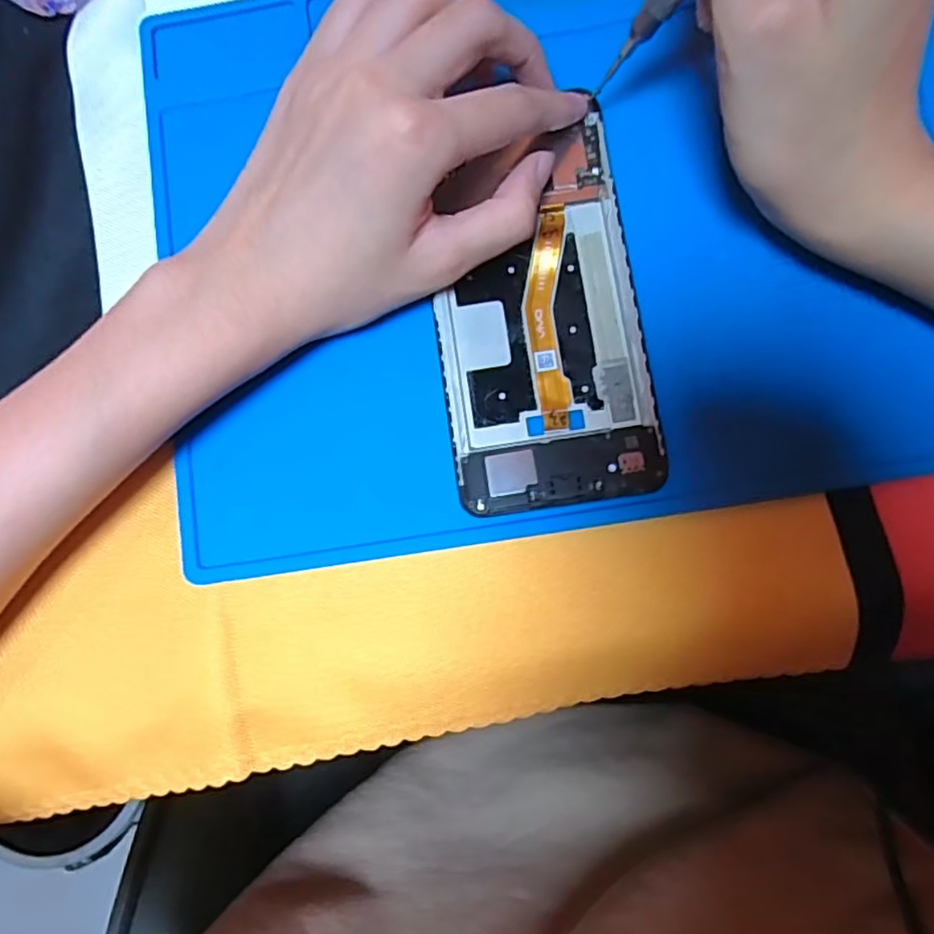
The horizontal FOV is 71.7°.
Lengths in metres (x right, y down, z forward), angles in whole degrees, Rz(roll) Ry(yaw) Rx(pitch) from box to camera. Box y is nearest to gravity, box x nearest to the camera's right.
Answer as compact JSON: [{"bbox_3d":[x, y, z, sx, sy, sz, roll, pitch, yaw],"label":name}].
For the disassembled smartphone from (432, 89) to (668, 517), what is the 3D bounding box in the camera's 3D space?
[{"bbox_3d":[0.025,-0.053,0.228,0.069,0.009,0.134,-9,83,3],"label":"disassembled smartphone"}]

